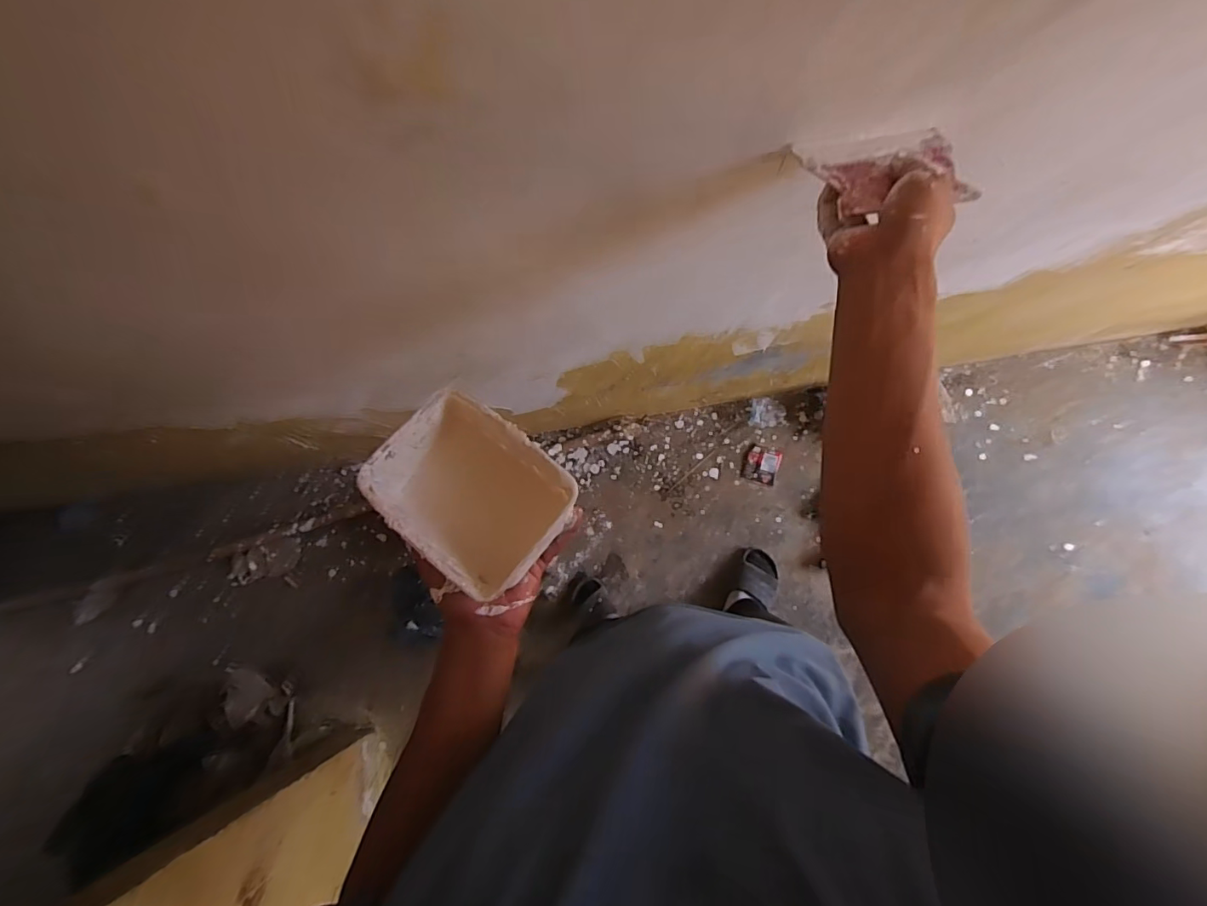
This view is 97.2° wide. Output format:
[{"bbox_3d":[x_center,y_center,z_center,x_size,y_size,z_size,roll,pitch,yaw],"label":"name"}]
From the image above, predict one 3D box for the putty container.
[{"bbox_3d":[-0.114,0.029,0.466,0.163,0.086,0.121,38,90,10],"label":"putty container"}]

